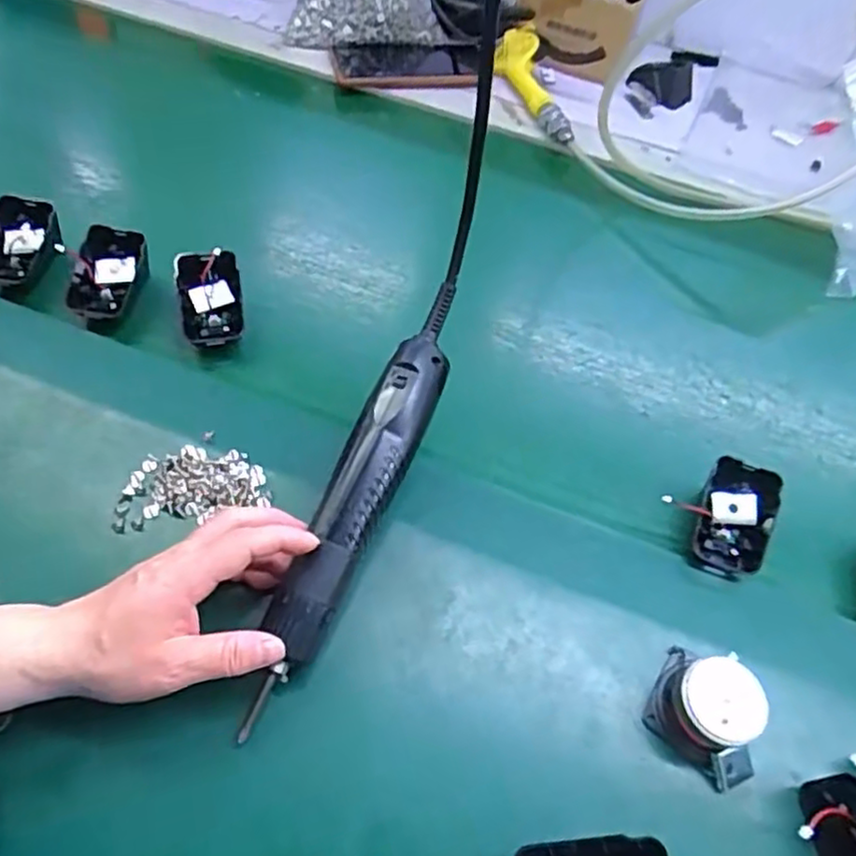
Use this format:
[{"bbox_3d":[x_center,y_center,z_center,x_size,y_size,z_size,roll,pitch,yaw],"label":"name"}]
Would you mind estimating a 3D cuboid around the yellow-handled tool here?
[{"bbox_3d":[0.106,-0.354,0.721,0.045,0.037,0.172,-6,57,-11],"label":"yellow-handled tool"}]

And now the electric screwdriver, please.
[{"bbox_3d":[-0.045,0.050,0.391,0.035,0.034,0.234,21,70,9],"label":"electric screwdriver"}]

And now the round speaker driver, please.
[{"bbox_3d":[0.152,0.152,0.369,0.061,0.038,0.049,40,60,19],"label":"round speaker driver"}]

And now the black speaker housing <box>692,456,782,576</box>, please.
[{"bbox_3d":[0.193,0.058,0.441,0.049,0.037,0.063,25,56,10],"label":"black speaker housing"}]

